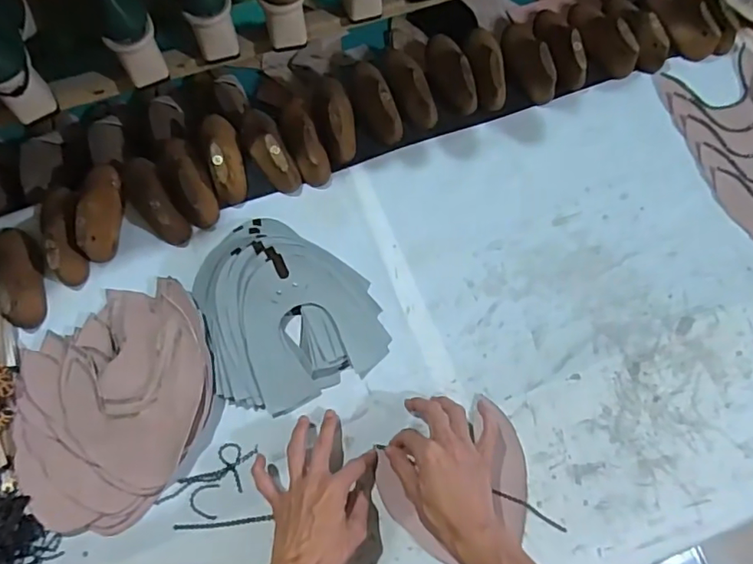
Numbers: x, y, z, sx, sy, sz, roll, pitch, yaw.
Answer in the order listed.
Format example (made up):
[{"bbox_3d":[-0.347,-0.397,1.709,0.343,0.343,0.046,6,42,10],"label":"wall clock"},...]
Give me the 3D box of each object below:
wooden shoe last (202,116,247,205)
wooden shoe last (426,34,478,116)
[{"bbox_3d":[-0.207,-0.181,0.712,0.047,0.053,0.143,-17,72,-5],"label":"wooden shoe last"},{"bbox_3d":[0.103,-0.305,0.759,0.050,0.045,0.141,-11,71,-3],"label":"wooden shoe last"}]

